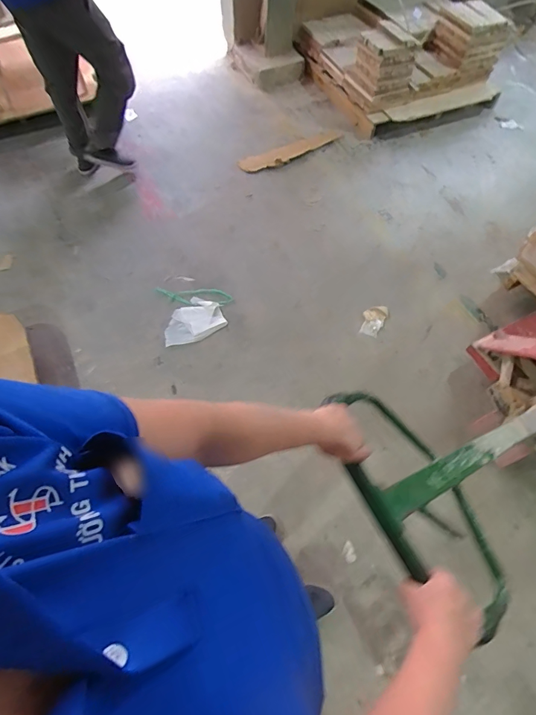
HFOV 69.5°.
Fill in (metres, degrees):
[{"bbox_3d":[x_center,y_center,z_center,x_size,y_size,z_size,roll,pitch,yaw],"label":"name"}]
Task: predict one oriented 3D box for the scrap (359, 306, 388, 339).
[{"bbox_3d":[0.469,-0.166,1.716,0.096,0.009,0.175,24,63,11],"label":"scrap"}]

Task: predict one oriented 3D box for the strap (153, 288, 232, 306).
[{"bbox_3d":[-0.336,-0.282,1.757,0.341,0.023,0.102,2,58,-5],"label":"strap"}]

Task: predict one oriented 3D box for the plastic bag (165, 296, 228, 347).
[{"bbox_3d":[-0.328,-0.150,1.655,0.270,0.035,0.184,-32,67,-18],"label":"plastic bag"}]

